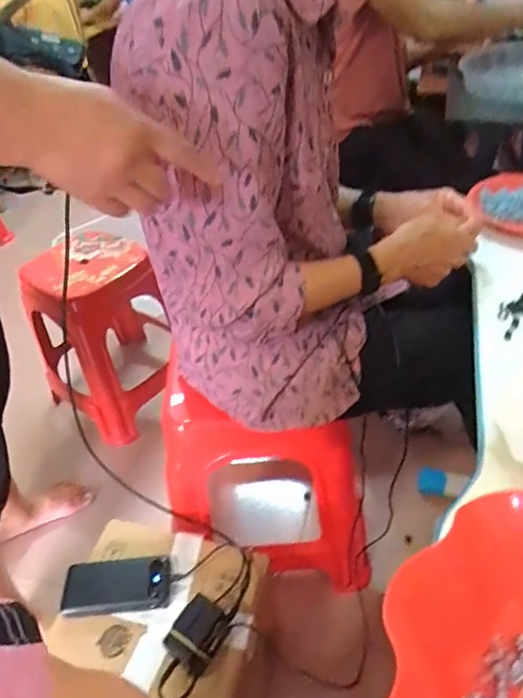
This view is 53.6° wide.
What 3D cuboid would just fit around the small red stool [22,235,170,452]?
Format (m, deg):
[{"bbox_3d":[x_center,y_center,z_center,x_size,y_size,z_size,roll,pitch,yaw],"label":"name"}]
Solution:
[{"bbox_3d":[-0.426,-0.037,1.367,0.320,0.437,0.296,29,53,33],"label":"small red stool"}]

